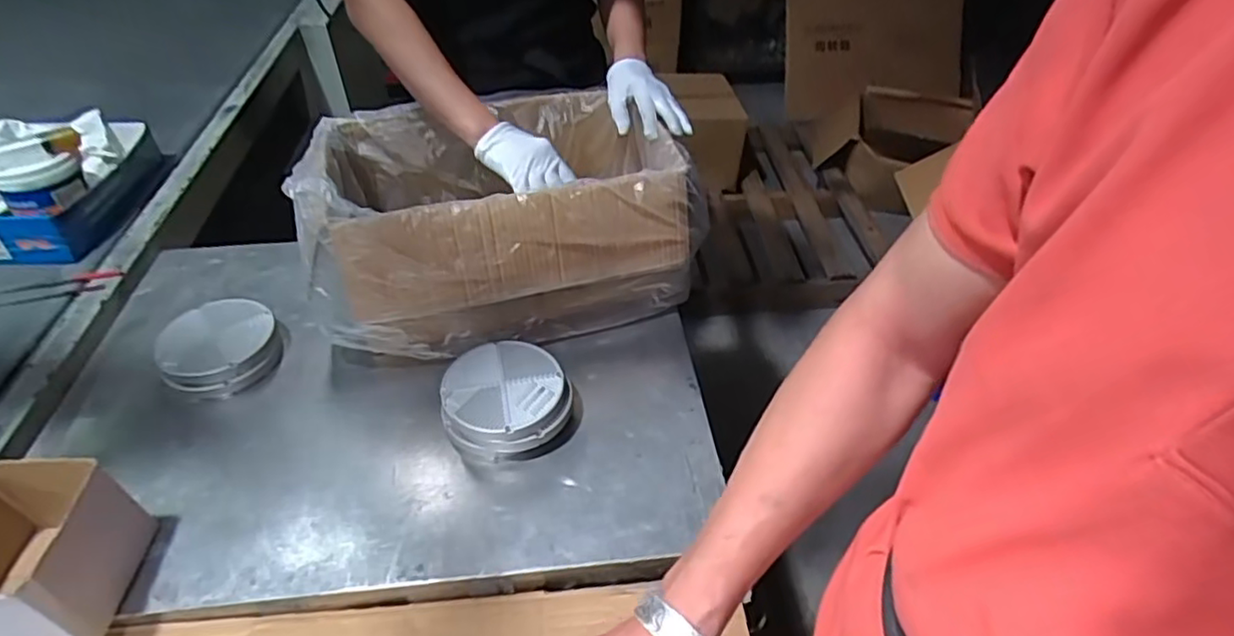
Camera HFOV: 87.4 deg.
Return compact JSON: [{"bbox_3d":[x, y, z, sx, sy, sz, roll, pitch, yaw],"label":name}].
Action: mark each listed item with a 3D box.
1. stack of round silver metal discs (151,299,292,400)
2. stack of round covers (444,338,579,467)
[{"bbox_3d":[-0.508,0.037,0.833,0.143,0.048,0.131,-29,49,-29],"label":"stack of round silver metal discs"},{"bbox_3d":[-0.125,0.095,0.766,0.155,0.060,0.136,-9,43,-7],"label":"stack of round covers"}]

